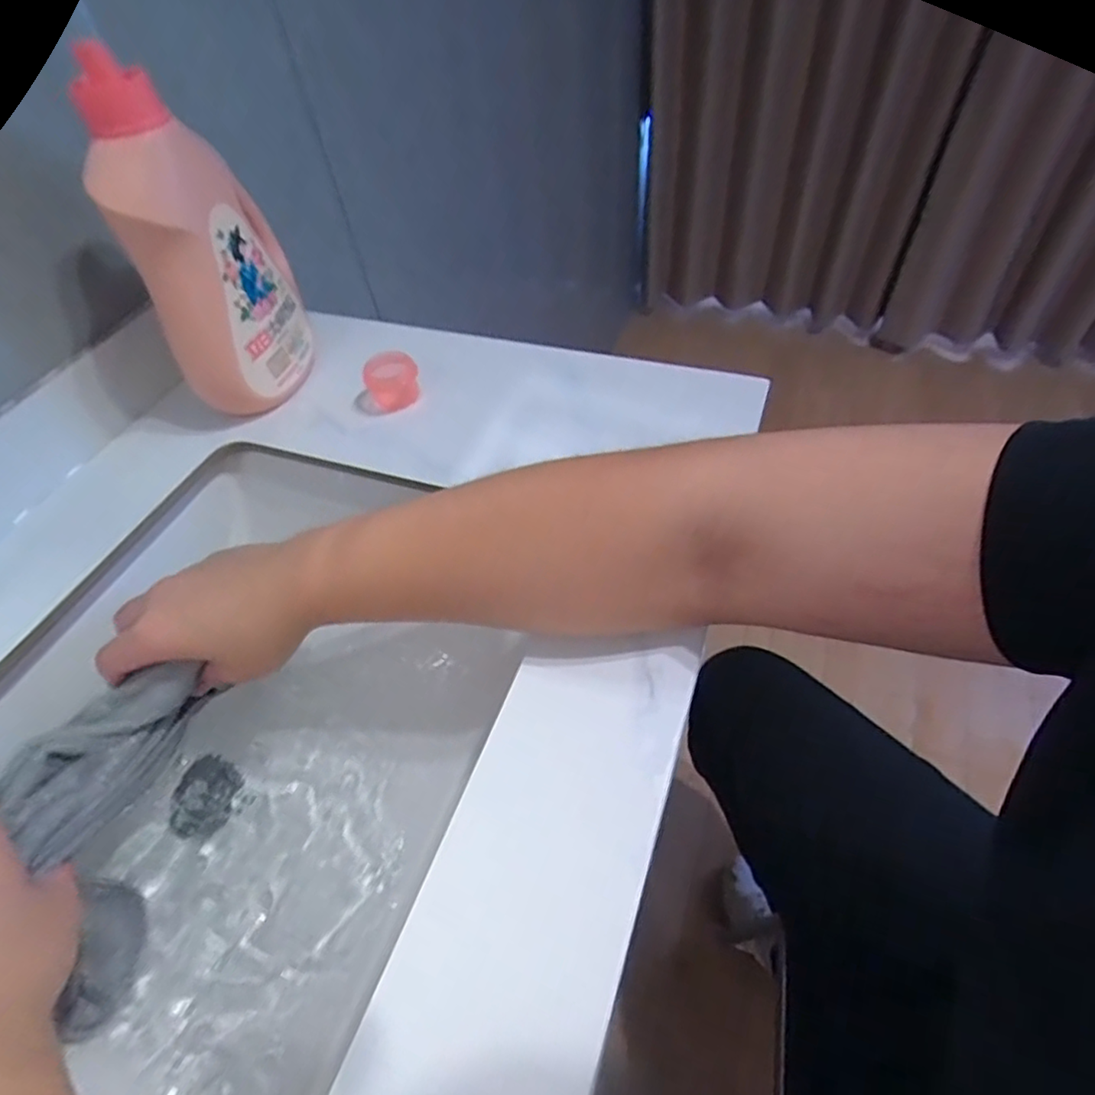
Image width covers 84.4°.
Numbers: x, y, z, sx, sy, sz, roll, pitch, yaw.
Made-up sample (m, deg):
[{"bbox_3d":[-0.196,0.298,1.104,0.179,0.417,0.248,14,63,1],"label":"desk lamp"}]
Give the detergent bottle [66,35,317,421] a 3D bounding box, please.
[{"bbox_3d":[-0.248,-0.212,0.443,0.082,0.214,0.109,-13,52,-4],"label":"detergent bottle"}]

